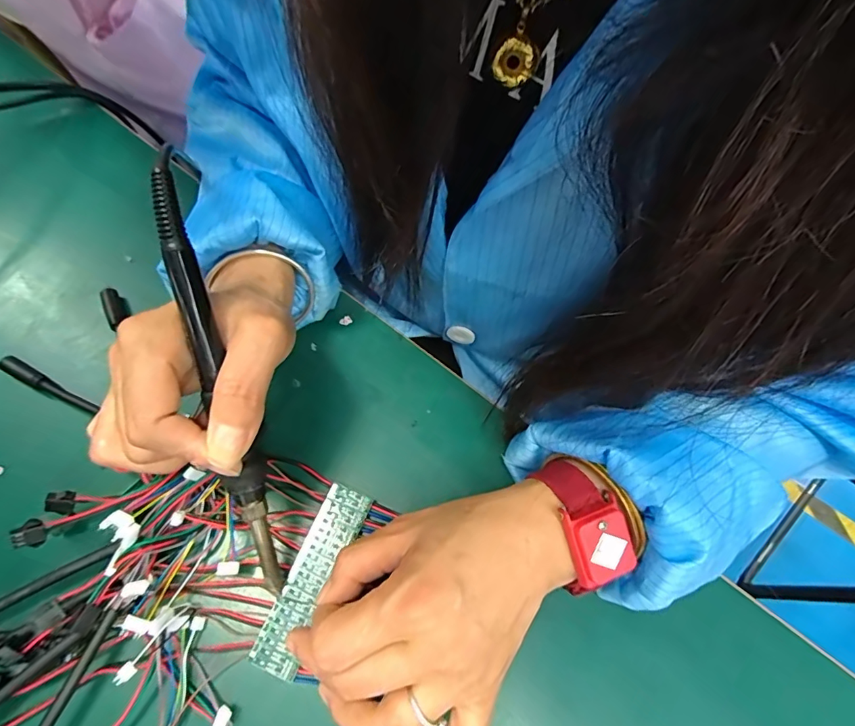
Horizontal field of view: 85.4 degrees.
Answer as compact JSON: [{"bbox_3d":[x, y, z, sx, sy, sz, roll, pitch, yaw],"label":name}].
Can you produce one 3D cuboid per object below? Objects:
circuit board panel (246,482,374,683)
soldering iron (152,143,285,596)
[{"bbox_3d":[-0.062,0.114,0.251,0.025,0.004,0.095,23,67,8],"label":"circuit board panel"},{"bbox_3d":[-0.093,0.017,0.215,0.015,0.015,0.218,-13,104,-10],"label":"soldering iron"}]

